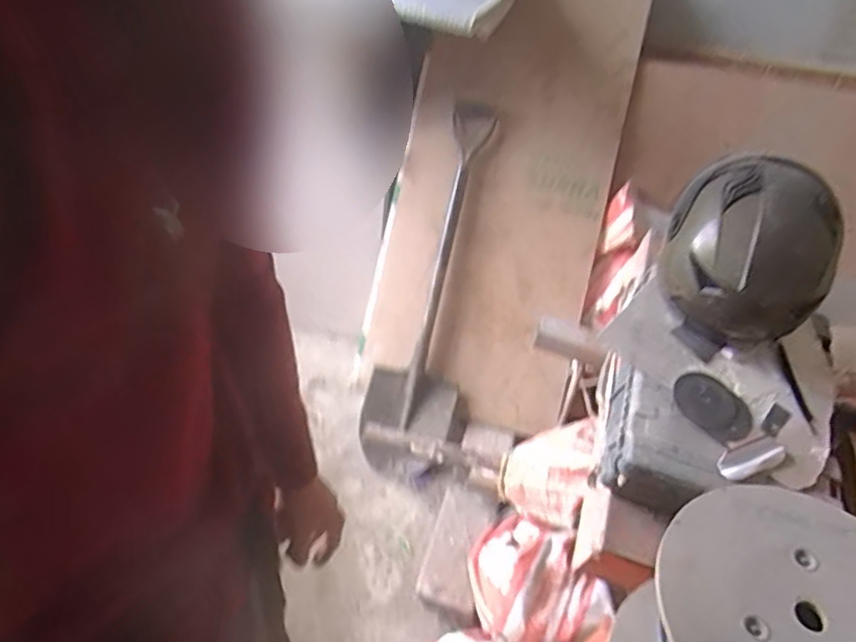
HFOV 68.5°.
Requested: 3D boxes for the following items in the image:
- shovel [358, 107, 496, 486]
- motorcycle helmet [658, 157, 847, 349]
[{"bbox_3d":[0.001,-0.068,1.593,0.248,0.939,0.203,15,1,14],"label":"shovel"},{"bbox_3d":[0.483,-0.106,0.971,0.237,0.240,0.251,22,43,19],"label":"motorcycle helmet"}]

